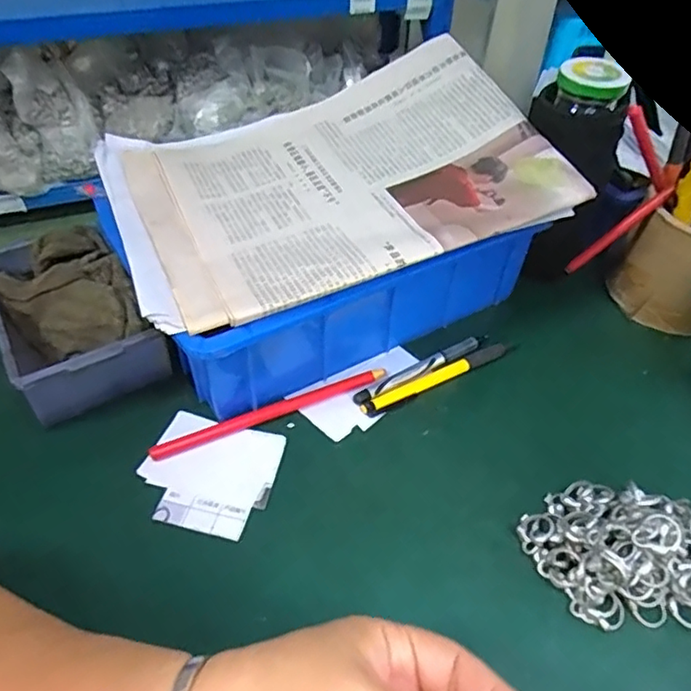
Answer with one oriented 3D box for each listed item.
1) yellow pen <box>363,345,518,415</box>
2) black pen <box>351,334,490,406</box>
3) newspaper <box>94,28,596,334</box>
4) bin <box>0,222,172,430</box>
[{"bbox_3d":[0.070,0.022,0.422,0.132,0.007,0.012,-22,50,-21],"label":"yellow pen"},{"bbox_3d":[0.057,0.016,0.426,0.119,0.008,0.012,-24,51,-23],"label":"black pen"},{"bbox_3d":[-0.016,-0.135,0.413,0.296,0.056,0.229,-17,48,-17],"label":"newspaper"},{"bbox_3d":[-0.201,-0.022,0.414,0.092,0.065,0.163,-25,51,-24],"label":"bin"}]

